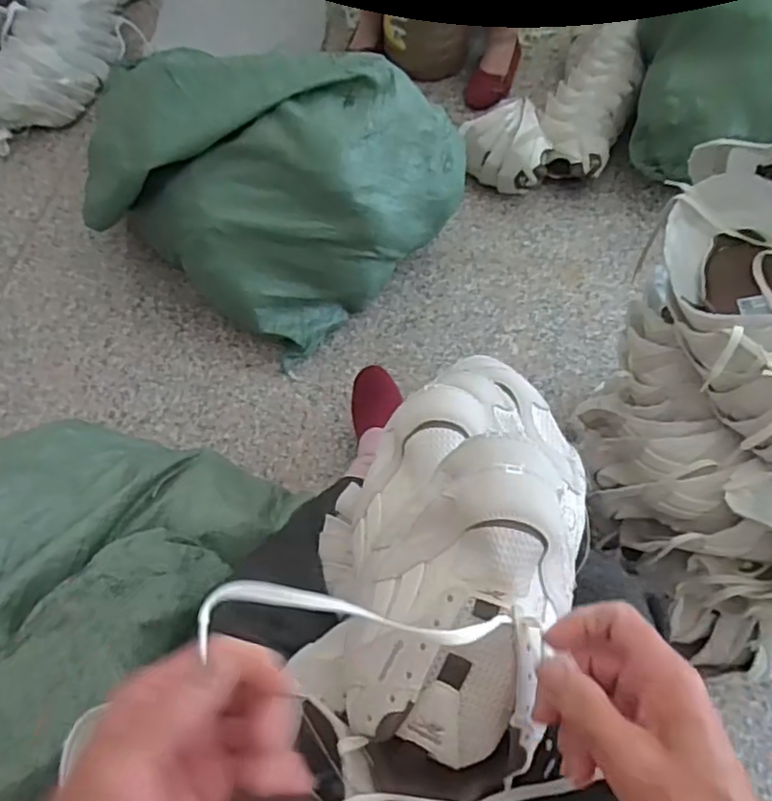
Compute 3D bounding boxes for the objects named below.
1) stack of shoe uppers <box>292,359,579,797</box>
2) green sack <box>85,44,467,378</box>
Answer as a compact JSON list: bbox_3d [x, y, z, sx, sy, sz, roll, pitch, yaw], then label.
[{"bbox_3d":[0.051,0.084,0.421,0.162,0.120,0.274,15,63,9],"label":"stack of shoe uppers"},{"bbox_3d":[-0.205,-0.372,1.045,0.532,0.332,0.399,34,67,18],"label":"green sack"}]

